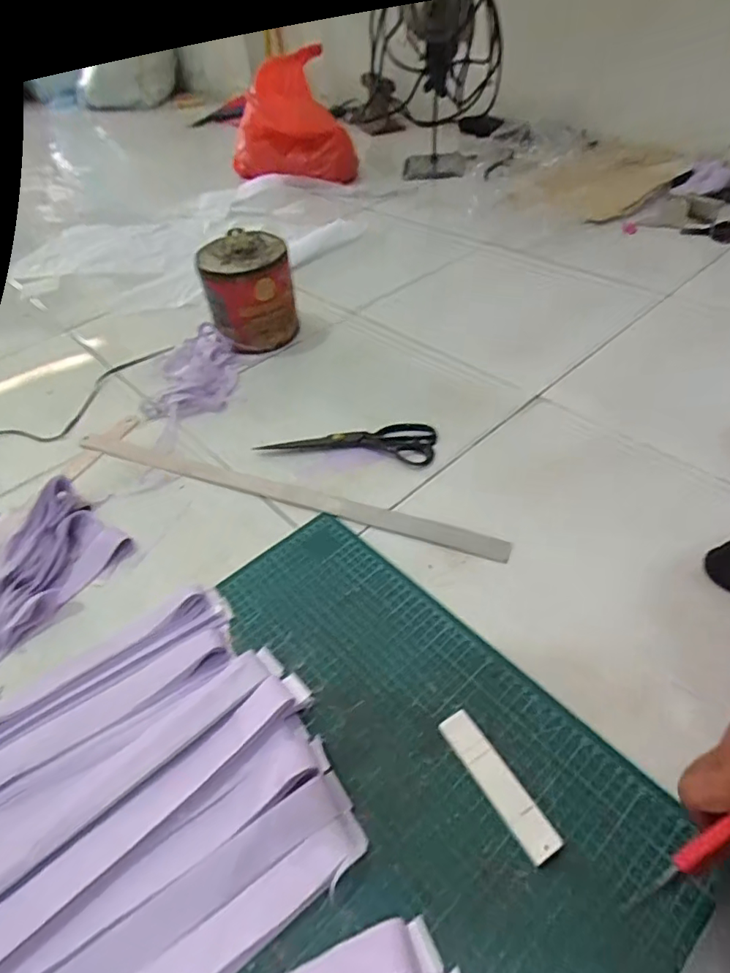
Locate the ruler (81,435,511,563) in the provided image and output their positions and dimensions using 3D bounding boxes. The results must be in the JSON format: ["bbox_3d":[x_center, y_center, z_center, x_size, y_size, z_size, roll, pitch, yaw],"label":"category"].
[{"bbox_3d":[-0.120,0.002,0.681,0.598,0.010,0.031,13,49,18],"label":"ruler"}]

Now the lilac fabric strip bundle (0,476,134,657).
[{"bbox_3d":[-0.415,0.128,0.580,0.151,0.028,0.316,21,52,25],"label":"lilac fabric strip bundle"}]

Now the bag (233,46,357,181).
[{"bbox_3d":[-0.202,-0.969,1.437,0.328,0.312,0.150,-8,46,-2],"label":"bag"}]

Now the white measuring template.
[{"bbox_3d":[0.105,0.236,0.429,0.025,0.011,0.117,-27,49,-19],"label":"white measuring template"}]

